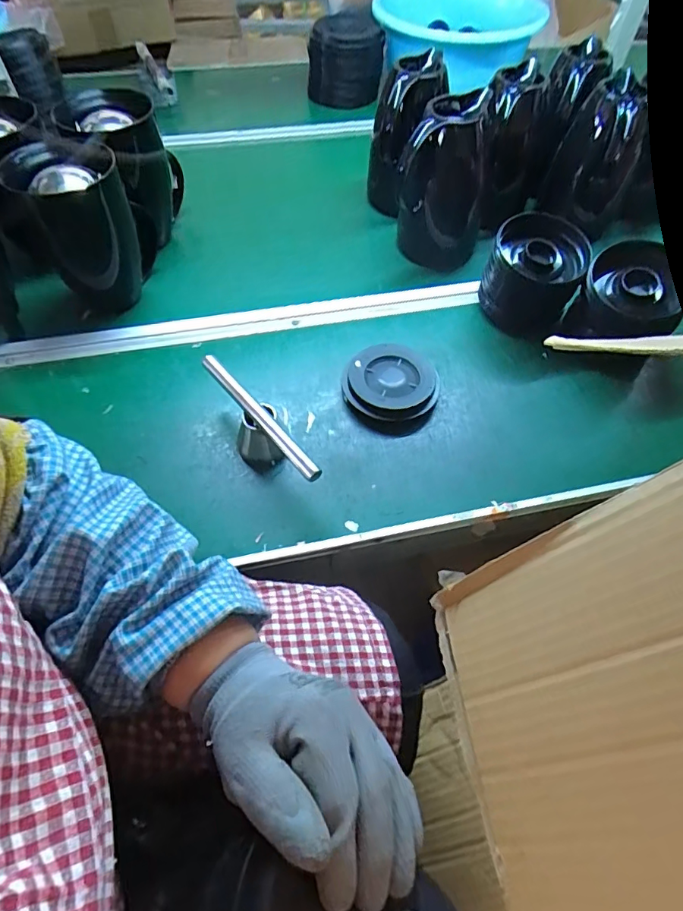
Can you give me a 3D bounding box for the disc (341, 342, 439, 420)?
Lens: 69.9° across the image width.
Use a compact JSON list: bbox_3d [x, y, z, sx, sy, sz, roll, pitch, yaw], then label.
[{"bbox_3d":[0.063,-0.096,0.628,0.118,0.027,0.118,1,57,-1],"label":"disc"}]

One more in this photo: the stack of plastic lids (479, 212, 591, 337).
[{"bbox_3d":[0.264,-0.250,0.680,0.121,0.118,0.097,11,57,5],"label":"stack of plastic lids"}]

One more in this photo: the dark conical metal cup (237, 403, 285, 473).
[{"bbox_3d":[-0.095,-0.020,0.556,0.048,0.057,0.050,1,57,-1],"label":"dark conical metal cup"}]

